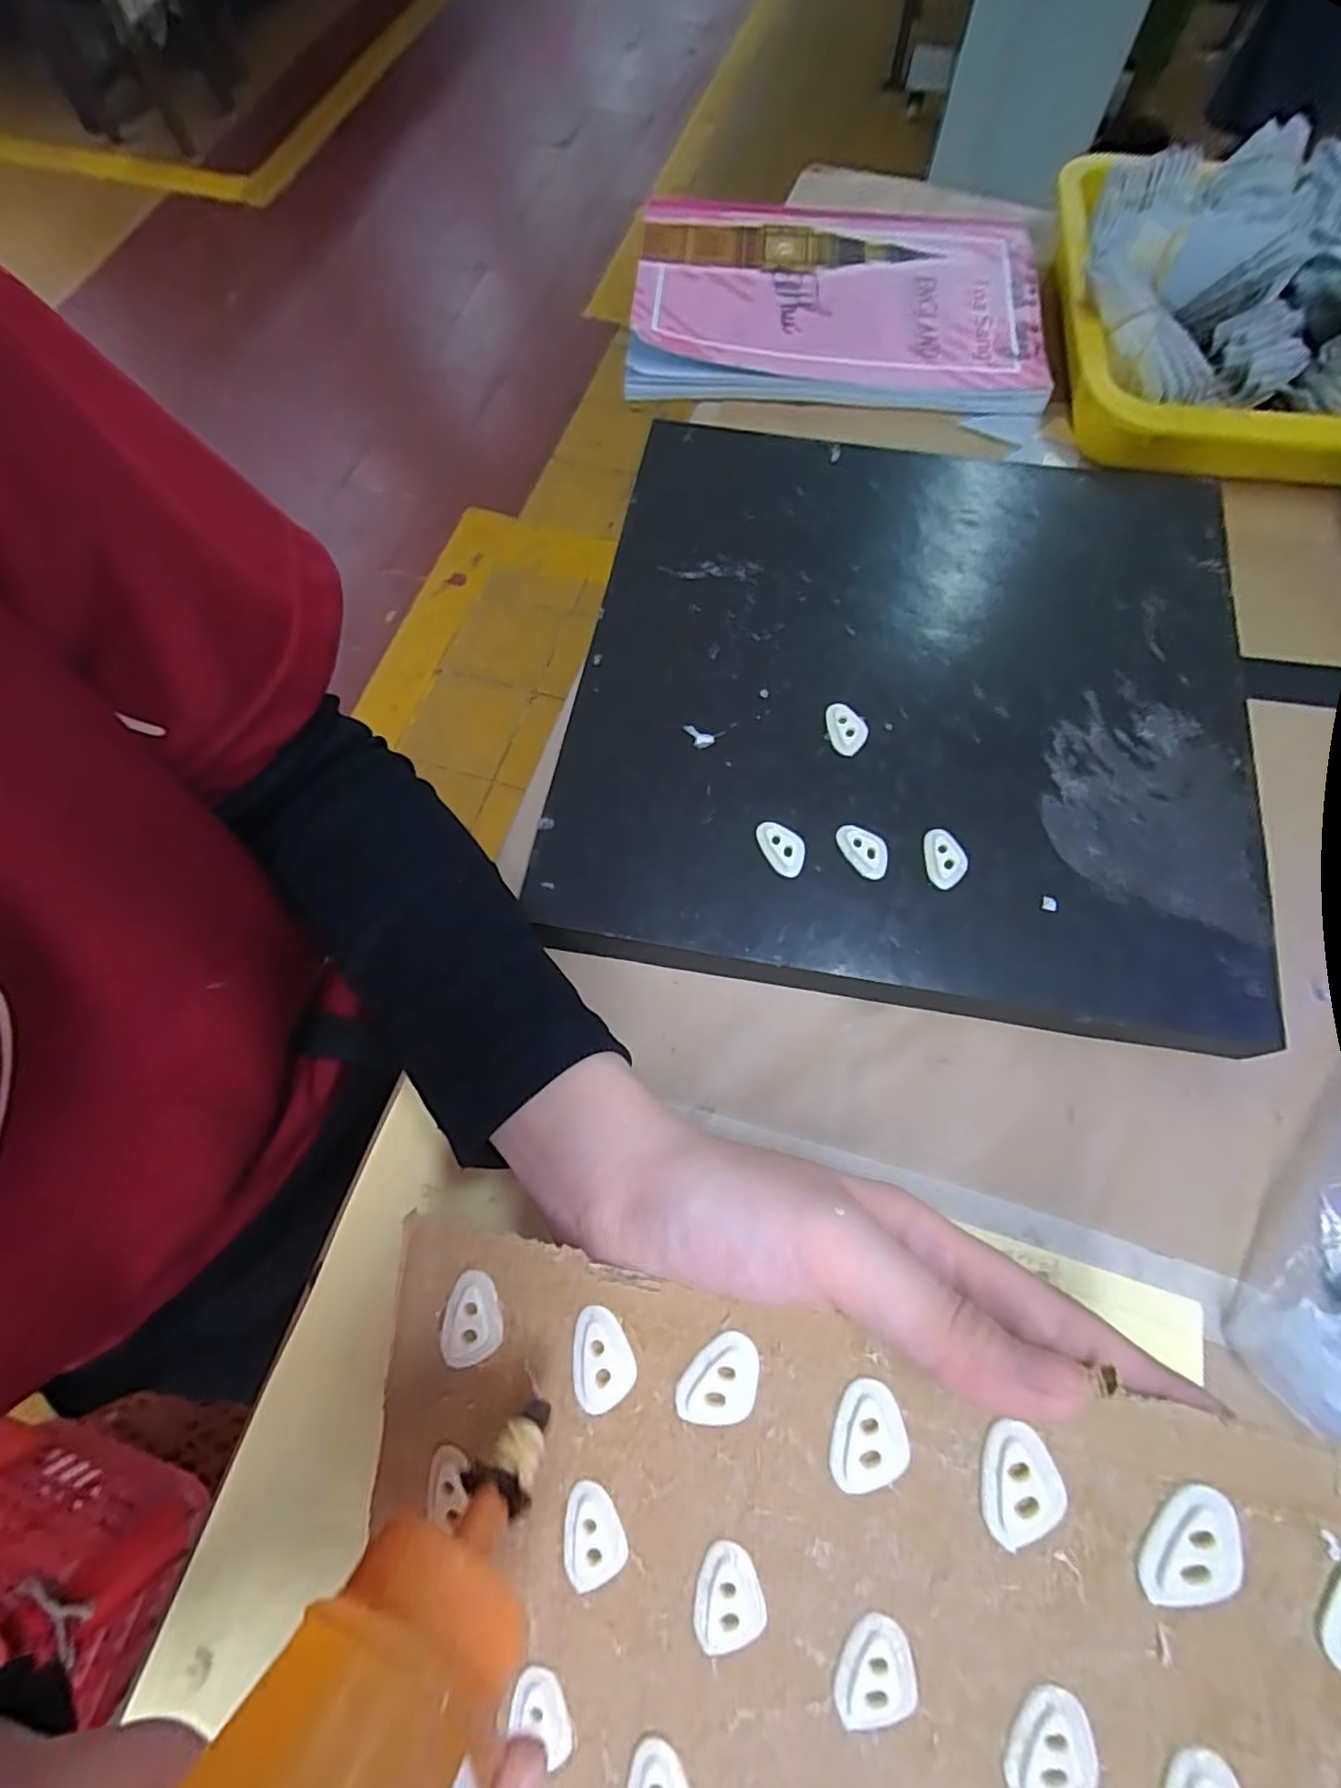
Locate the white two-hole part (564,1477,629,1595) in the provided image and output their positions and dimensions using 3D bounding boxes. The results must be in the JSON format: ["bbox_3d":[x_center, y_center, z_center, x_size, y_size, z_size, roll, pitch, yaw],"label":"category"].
[{"bbox_3d":[-0.019,0.165,0.167,0.016,0.004,0.026,2,88,13],"label":"white two-hole part"}]

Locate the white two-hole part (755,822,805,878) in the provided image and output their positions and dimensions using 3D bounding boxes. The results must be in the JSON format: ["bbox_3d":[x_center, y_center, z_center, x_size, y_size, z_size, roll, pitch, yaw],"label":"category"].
[{"bbox_3d":[0.047,-0.020,0.278,0.016,0.004,0.026,-32,73,-10],"label":"white two-hole part"}]

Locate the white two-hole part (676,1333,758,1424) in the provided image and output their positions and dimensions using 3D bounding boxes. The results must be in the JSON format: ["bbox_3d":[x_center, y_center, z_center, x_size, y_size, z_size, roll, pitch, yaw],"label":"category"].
[{"bbox_3d":[0.013,0.121,0.162,0.016,0.004,0.026,38,95,12],"label":"white two-hole part"}]

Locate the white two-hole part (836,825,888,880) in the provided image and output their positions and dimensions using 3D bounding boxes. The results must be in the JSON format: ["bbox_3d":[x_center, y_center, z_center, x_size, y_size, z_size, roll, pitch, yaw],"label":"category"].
[{"bbox_3d":[0.083,-0.020,0.277,0.017,0.004,0.026,-31,73,-10],"label":"white two-hole part"}]

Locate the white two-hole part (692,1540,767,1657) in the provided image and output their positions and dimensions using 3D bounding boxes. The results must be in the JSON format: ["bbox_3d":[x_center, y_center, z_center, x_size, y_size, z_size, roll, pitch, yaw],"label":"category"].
[{"bbox_3d":[0.014,0.171,0.159,0.017,0.004,0.025,1,84,10],"label":"white two-hole part"}]

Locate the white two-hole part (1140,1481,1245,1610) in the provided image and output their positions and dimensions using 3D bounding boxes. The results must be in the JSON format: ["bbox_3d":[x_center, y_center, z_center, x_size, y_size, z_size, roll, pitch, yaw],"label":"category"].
[{"bbox_3d":[0.108,0.136,0.136,0.016,0.004,0.026,28,93,16],"label":"white two-hole part"}]

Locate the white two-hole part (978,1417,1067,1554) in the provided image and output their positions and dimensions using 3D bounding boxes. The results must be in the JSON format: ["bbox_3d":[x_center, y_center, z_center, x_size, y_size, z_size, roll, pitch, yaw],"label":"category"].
[{"bbox_3d":[0.077,0.131,0.145,0.016,0.004,0.026,8,89,18],"label":"white two-hole part"}]

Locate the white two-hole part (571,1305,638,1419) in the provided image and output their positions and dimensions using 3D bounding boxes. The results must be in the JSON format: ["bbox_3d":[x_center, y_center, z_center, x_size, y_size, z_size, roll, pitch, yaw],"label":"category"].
[{"bbox_3d":[-0.017,0.121,0.169,0.016,0.004,0.027,3,88,11],"label":"white two-hole part"}]

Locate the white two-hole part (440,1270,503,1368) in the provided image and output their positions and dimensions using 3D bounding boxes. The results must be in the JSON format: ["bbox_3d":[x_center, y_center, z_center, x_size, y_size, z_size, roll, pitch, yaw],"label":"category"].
[{"bbox_3d":[-0.054,0.117,0.180,0.017,0.004,0.024,6,87,9],"label":"white two-hole part"}]

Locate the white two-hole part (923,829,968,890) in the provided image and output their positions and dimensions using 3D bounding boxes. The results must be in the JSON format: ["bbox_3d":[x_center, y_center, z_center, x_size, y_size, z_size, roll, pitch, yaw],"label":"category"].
[{"bbox_3d":[0.115,-0.015,0.275,0.017,0.004,0.025,-2,71,0],"label":"white two-hole part"}]

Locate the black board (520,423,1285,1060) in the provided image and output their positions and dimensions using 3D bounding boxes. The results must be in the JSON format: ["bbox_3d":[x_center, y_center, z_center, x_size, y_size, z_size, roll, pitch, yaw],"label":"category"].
[{"bbox_3d":[0.109,-0.094,0.315,0.294,0.031,0.288,8,71,4],"label":"black board"}]

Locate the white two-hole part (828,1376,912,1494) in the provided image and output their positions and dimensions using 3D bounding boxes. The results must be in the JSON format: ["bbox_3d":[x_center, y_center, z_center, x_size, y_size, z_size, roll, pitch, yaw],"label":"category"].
[{"bbox_3d":[0.047,0.128,0.154,0.016,0.004,0.026,13,88,11],"label":"white two-hole part"}]

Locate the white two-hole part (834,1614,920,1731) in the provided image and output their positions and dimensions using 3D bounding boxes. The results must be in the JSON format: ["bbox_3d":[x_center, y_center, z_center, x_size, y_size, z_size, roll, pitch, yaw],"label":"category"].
[{"bbox_3d":[0.047,0.179,0.149,0.017,0.005,0.024,5,88,15],"label":"white two-hole part"}]

